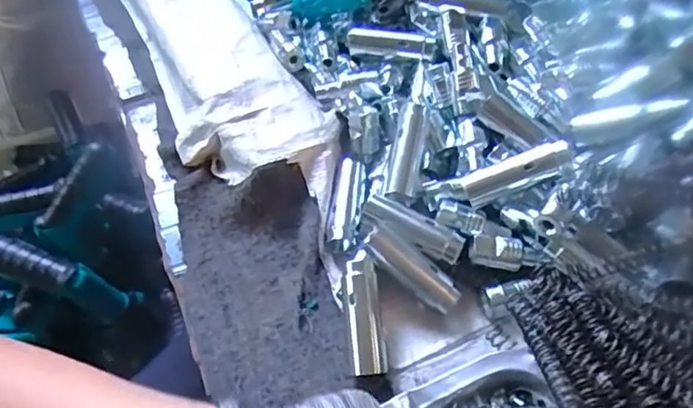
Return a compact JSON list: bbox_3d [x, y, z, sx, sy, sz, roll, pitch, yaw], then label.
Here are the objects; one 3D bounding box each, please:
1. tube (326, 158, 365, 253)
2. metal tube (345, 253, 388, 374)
[{"bbox_3d":[0.001,-0.002,0.422,0.019,0.019,0.074,6,55,8],"label":"tube"},{"bbox_3d":[0.011,0.067,0.354,0.019,0.017,0.070,-6,73,0],"label":"metal tube"}]

